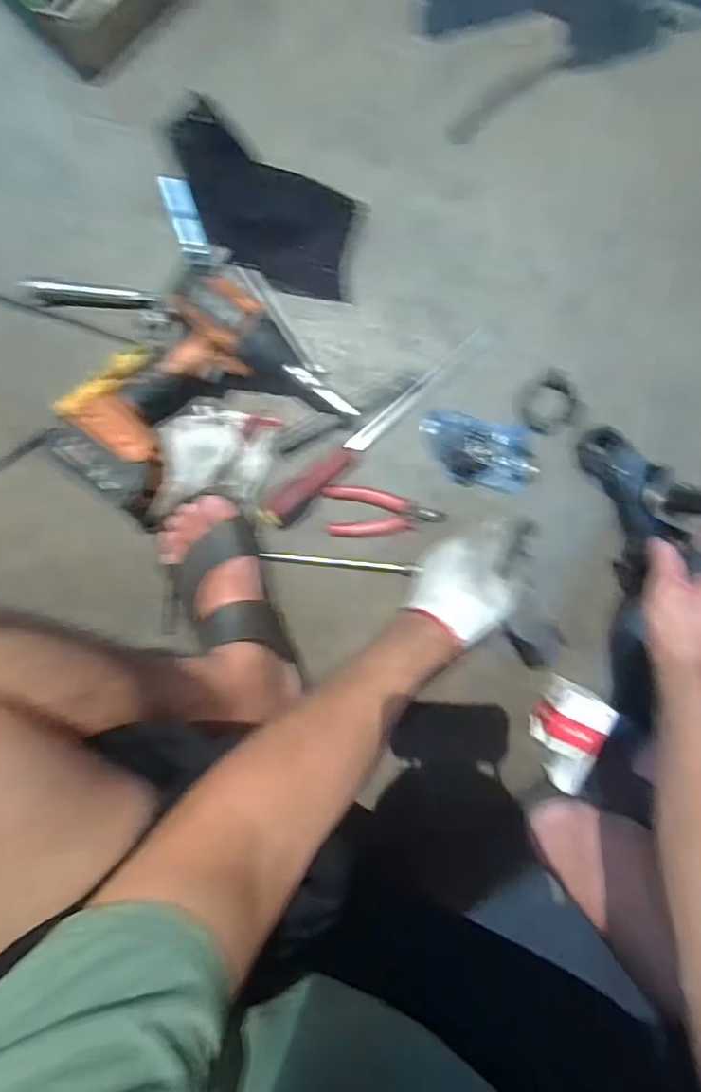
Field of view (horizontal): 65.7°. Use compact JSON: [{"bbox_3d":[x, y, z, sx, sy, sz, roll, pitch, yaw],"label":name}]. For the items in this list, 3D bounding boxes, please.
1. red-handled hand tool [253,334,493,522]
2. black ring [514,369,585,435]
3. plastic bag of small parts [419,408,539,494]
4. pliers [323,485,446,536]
[{"bbox_3d":[0.026,-0.126,0.574,0.301,0.018,0.033,-42,94,4],"label":"red-handled hand tool"},{"bbox_3d":[0.209,-0.149,0.569,0.063,0.004,0.059,0,95,0],"label":"black ring"},{"bbox_3d":[0.134,-0.098,0.569,0.125,0.024,0.067,10,95,0],"label":"plastic bag of small parts"},{"bbox_3d":[0.037,-0.035,0.589,0.126,0.009,0.054,2,95,0],"label":"pliers"}]

